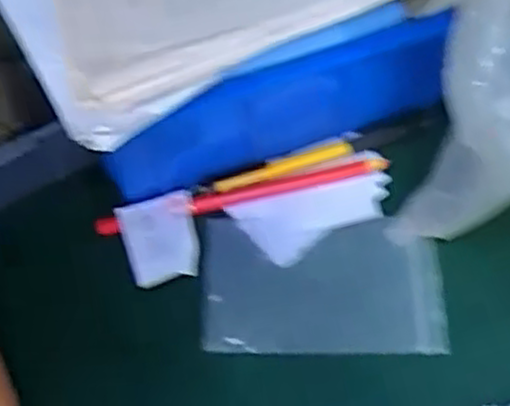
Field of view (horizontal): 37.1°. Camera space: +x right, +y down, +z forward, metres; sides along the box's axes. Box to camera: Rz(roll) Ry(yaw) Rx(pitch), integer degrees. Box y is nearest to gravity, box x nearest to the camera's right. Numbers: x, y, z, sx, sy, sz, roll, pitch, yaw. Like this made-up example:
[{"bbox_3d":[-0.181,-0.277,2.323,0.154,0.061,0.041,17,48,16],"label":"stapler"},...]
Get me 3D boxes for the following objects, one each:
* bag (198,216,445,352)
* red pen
[{"bbox_3d":[0.037,0.044,0.418,0.128,0.011,0.077,-1,57,4],"label":"bag"},{"bbox_3d":[-0.008,-0.004,0.441,0.170,0.006,0.011,-14,57,-4],"label":"red pen"}]

